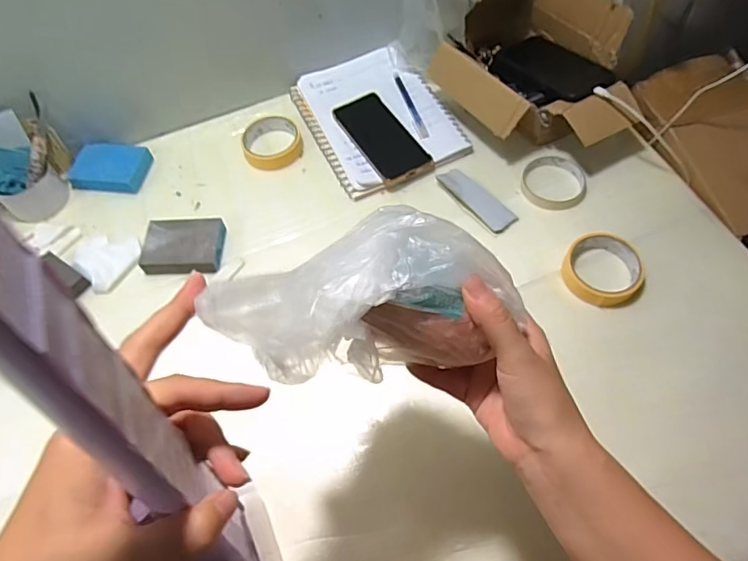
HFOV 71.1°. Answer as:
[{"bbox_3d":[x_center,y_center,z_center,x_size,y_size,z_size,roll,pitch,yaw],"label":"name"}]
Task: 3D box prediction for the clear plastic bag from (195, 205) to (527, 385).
[{"bbox_3d":[0.000,0.003,0.307,0.162,0.092,0.080,-9,63,-1],"label":"clear plastic bag"}]

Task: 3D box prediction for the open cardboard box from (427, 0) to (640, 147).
[{"bbox_3d":[0.211,-0.282,0.702,0.185,0.129,0.270,-29,64,-9],"label":"open cardboard box"}]

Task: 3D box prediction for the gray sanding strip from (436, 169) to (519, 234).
[{"bbox_3d":[0.134,-0.107,0.689,0.039,0.005,0.114,-36,64,-15],"label":"gray sanding strip"}]

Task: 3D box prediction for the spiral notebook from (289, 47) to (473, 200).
[{"bbox_3d":[0.003,-0.246,0.767,0.190,0.010,0.249,-23,61,-8],"label":"spiral notebook"}]

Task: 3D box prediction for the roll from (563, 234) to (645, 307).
[{"bbox_3d":[0.266,-0.013,0.609,0.087,0.024,0.085,-2,60,4],"label":"roll"}]

